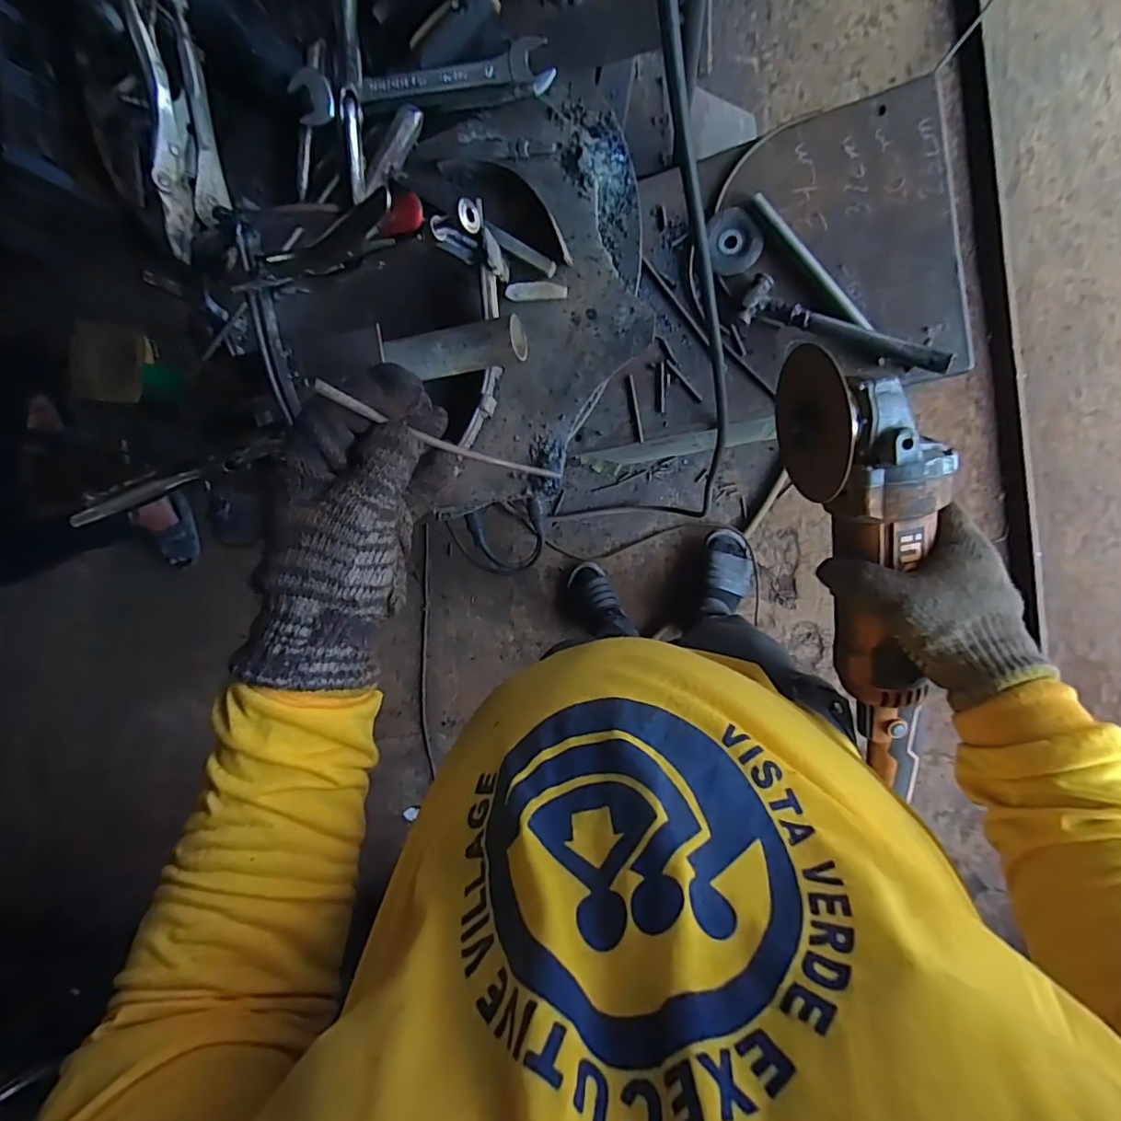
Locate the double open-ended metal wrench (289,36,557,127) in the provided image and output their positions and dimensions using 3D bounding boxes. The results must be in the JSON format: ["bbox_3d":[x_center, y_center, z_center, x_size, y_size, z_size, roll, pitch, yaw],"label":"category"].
[{"bbox_3d":[-0.112,-0.380,0.433,0.210,0.018,0.046,3,96,14],"label":"double open-ended metal wrench"}]

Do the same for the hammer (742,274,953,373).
[{"bbox_3d":[0.317,-0.262,0.626,0.230,0.034,0.052,33,98,22],"label":"hammer"}]

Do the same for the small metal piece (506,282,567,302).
[{"bbox_3d":[-0.018,-0.206,0.421,0.047,0.007,0.013,3,96,14],"label":"small metal piece"}]

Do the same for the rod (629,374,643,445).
[{"bbox_3d":[0.100,-0.200,0.729,0.007,0.009,0.088,-9,93,15],"label":"rod"}]

